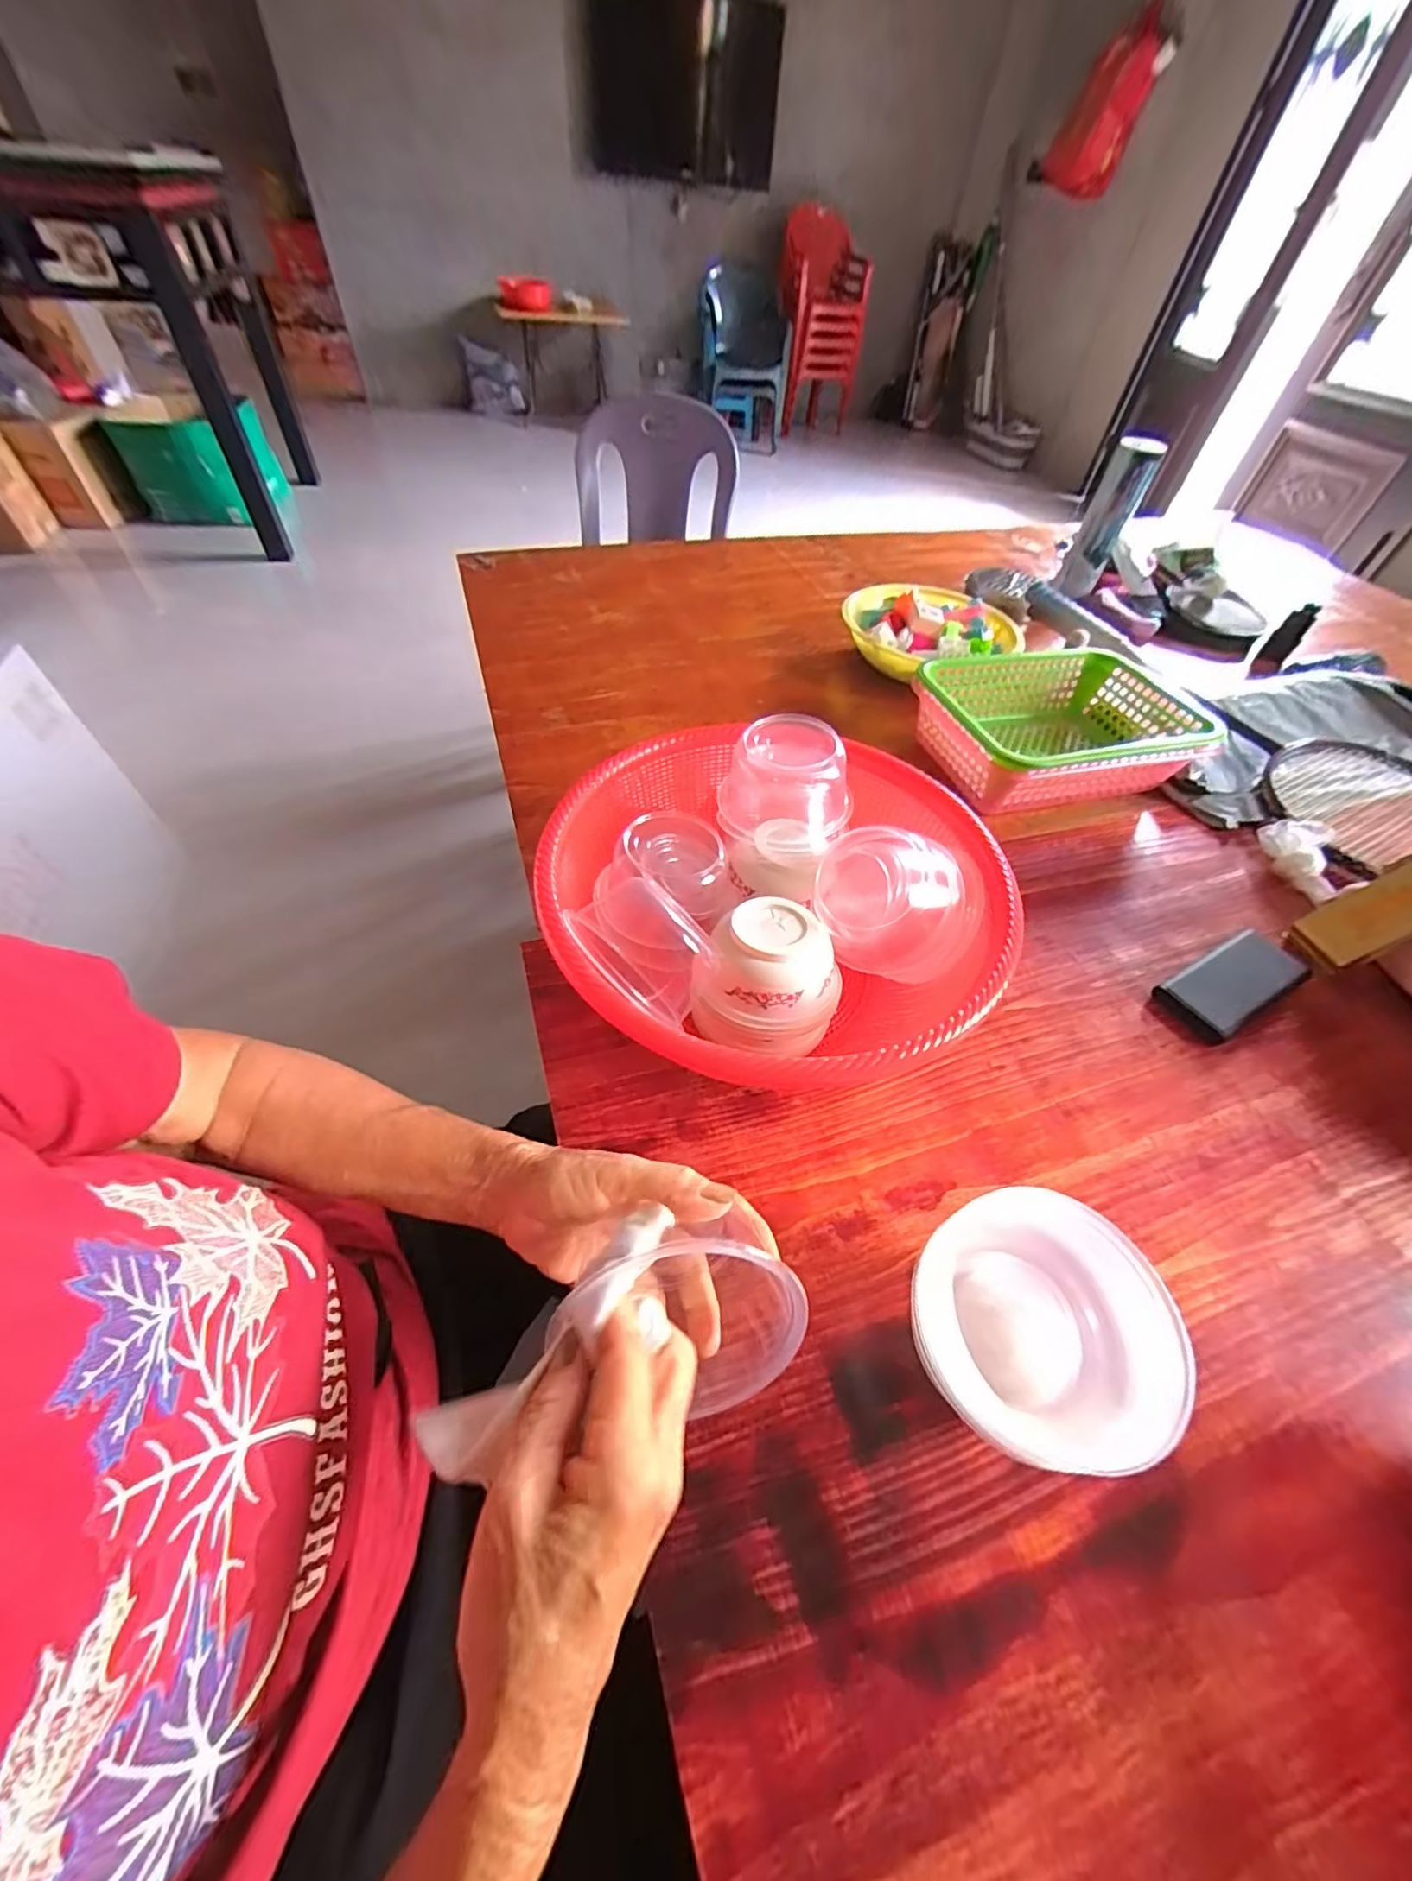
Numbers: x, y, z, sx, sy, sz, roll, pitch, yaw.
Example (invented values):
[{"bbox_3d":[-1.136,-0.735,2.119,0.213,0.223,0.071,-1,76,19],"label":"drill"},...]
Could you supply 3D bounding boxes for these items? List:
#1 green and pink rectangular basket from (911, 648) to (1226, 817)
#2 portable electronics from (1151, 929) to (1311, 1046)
[{"bbox_3d":[0.418,-0.251,0.730,0.318,0.093,0.219,-8,52,-12],"label":"green and pink rectangular basket"},{"bbox_3d":[0.467,0.039,0.538,0.141,0.022,0.061,-22,56,-22],"label":"portable electronics"}]

